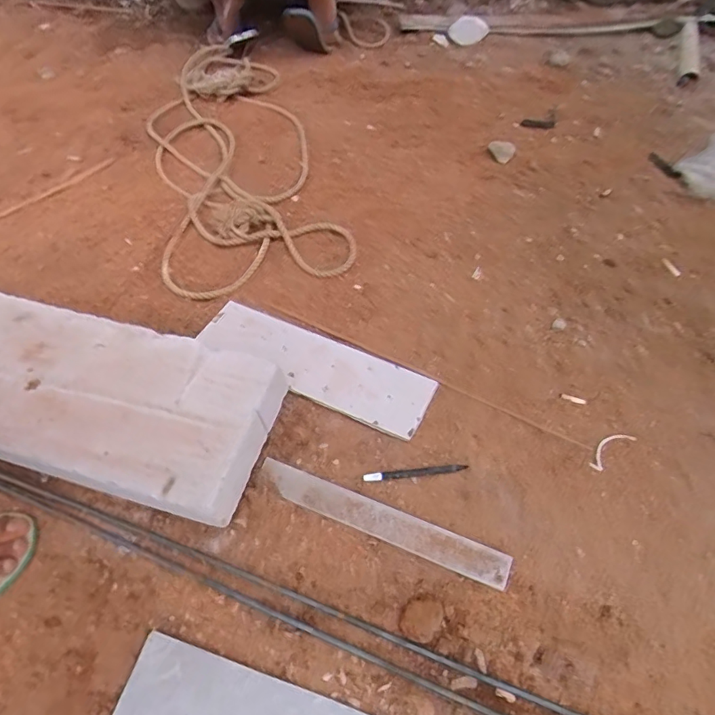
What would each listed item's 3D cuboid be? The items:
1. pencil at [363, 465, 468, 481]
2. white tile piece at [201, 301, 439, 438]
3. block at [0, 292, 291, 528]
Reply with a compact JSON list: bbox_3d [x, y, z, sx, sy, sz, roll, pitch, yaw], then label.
[{"bbox_3d":[0.072,0.143,0.618,0.129,0.011,0.010,-6,56,-4],"label":"pencil"},{"bbox_3d":[-0.065,0.008,0.711,0.345,0.012,0.102,23,59,15],"label":"white tile piece"},{"bbox_3d":[-0.404,0.039,0.641,0.596,0.092,0.203,13,55,10],"label":"block"}]

